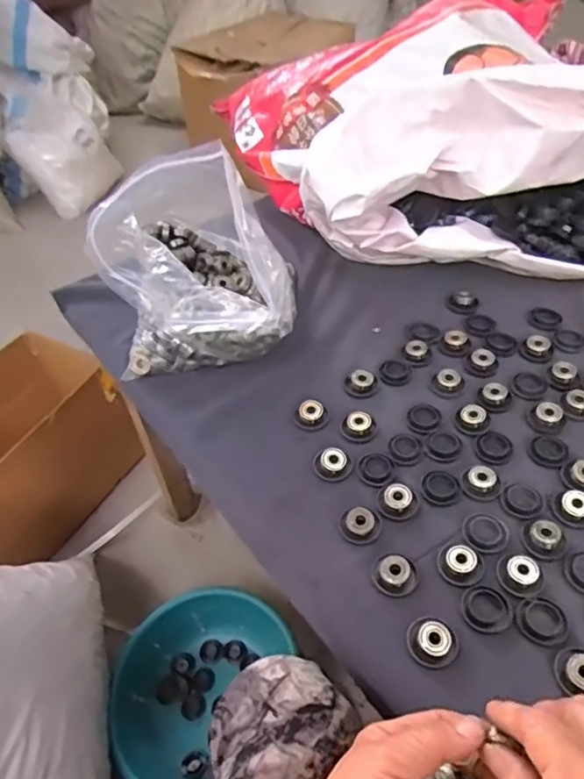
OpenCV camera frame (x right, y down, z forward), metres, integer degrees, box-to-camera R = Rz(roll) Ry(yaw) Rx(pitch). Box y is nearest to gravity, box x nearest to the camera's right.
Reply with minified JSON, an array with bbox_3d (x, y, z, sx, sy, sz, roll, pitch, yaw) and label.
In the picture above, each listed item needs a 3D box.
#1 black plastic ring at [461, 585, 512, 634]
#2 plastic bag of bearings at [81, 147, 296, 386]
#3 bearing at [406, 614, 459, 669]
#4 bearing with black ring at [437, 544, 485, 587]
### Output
[{"bbox_3d":[0.138,0.155,0.409,0.031,0.005,0.032,-2,47,3],"label":"black plastic ring"},{"bbox_3d":[-0.110,-0.131,0.573,0.160,0.184,0.229,-16,47,-10],"label":"plastic bag of bearings"},{"bbox_3d":[0.098,0.170,0.396,0.034,0.015,0.033,-2,47,3],"label":"bearing"},{"bbox_3d":[0.126,0.130,0.430,0.033,0.010,0.030,-2,47,3],"label":"bearing with black ring"}]

